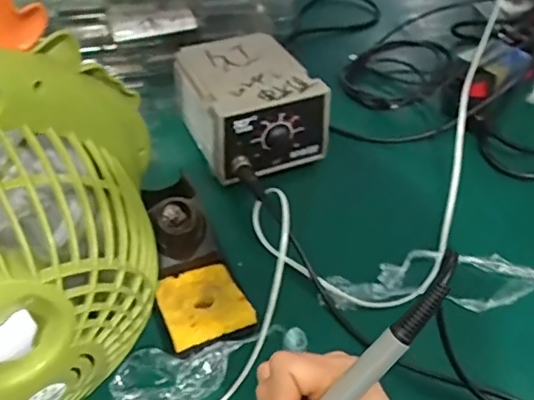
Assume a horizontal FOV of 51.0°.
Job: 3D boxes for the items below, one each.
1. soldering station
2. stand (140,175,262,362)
[{"bbox_3d":[-0.022,-0.099,0.569,0.114,0.082,0.140,-19,50,-21],"label":"soldering station"},{"bbox_3d":[-0.066,0.042,0.448,0.070,0.065,0.155,-19,50,-20],"label":"stand"}]

